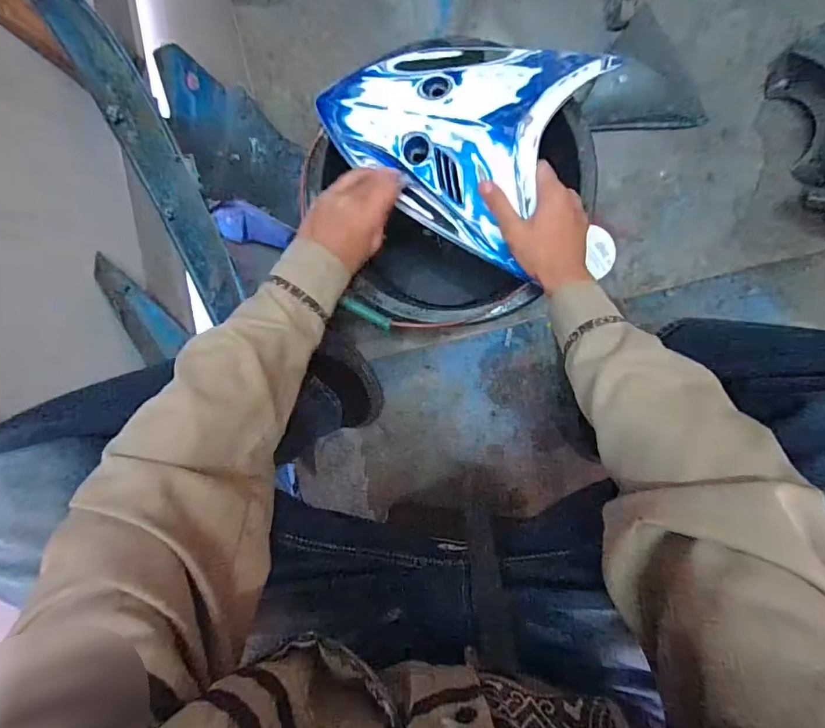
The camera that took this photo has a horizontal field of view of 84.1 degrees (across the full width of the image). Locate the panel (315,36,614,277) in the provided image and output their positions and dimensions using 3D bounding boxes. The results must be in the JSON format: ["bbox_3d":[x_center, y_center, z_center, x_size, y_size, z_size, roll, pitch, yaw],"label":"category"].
[{"bbox_3d":[0.038,-0.266,0.503,0.270,0.057,0.245,20,94,3],"label":"panel"}]

